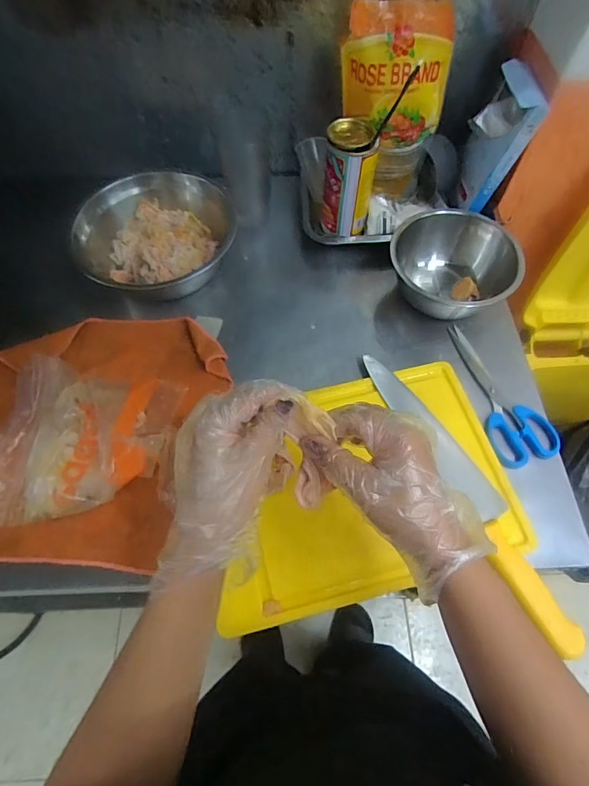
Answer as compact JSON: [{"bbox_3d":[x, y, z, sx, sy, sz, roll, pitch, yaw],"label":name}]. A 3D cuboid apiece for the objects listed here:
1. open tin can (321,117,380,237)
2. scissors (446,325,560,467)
[{"bbox_3d":[0.078,-0.304,0.612,0.071,0.133,0.078,0,62,0],"label":"open tin can"},{"bbox_3d":[0.271,-0.006,0.549,0.079,0.013,0.204,-7,63,-4],"label":"scissors"}]

